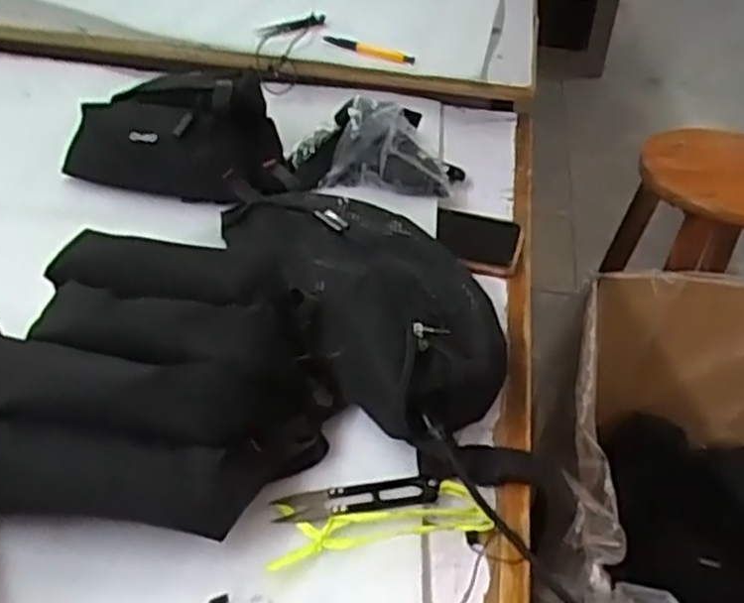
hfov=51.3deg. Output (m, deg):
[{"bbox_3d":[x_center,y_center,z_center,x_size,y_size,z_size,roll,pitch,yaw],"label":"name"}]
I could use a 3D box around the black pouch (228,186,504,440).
[{"bbox_3d":[0.003,-0.019,0.595,0.159,0.071,0.280,-24,46,-31],"label":"black pouch"}]

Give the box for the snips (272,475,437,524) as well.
[{"bbox_3d":[-0.009,0.119,0.478,0.101,0.009,0.022,-4,39,-11],"label":"snips"}]

